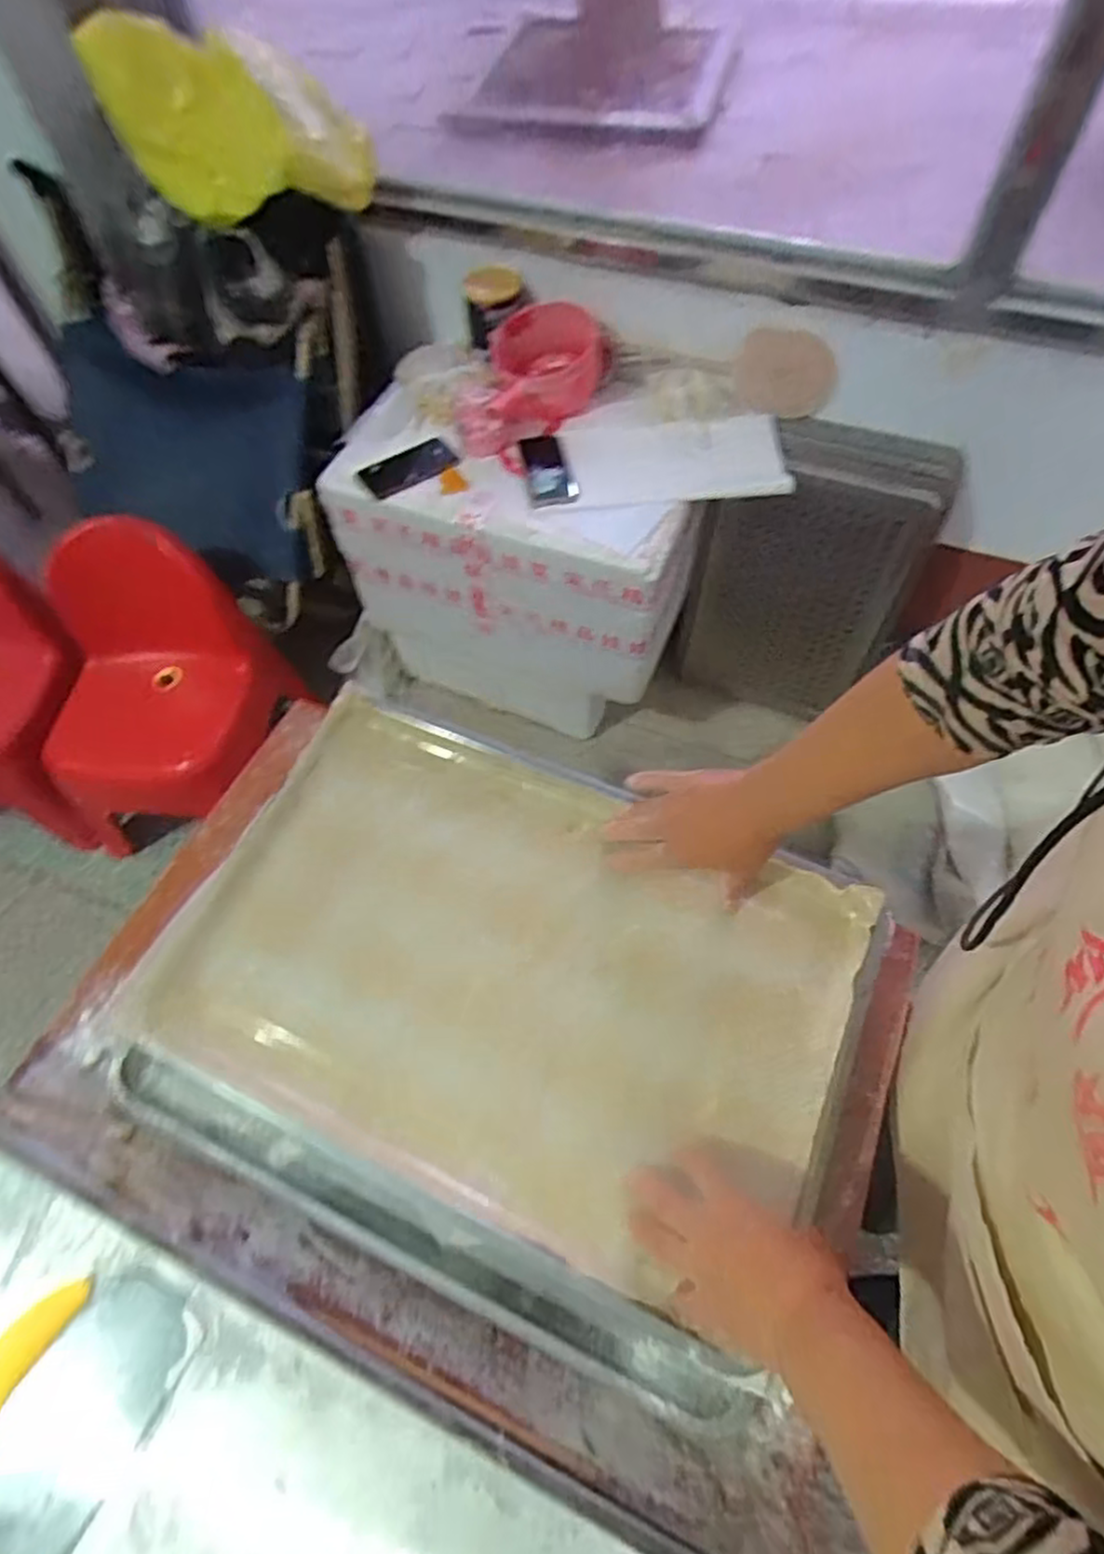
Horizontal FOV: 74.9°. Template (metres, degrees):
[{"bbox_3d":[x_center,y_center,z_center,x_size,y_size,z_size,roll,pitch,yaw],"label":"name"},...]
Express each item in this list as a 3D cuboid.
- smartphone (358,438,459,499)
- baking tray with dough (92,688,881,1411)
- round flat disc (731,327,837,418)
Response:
[{"bbox_3d":[-0.239,-0.514,1.196,0.147,0.015,0.087,-32,66,-11],"label":"smartphone"},{"bbox_3d":[-0.042,0.191,0.648,0.607,0.064,0.425,20,63,13],"label":"baking tray with dough"},{"bbox_3d":[0.383,-0.668,1.193,0.160,0.122,0.016,10,29,12],"label":"round flat disc"}]

